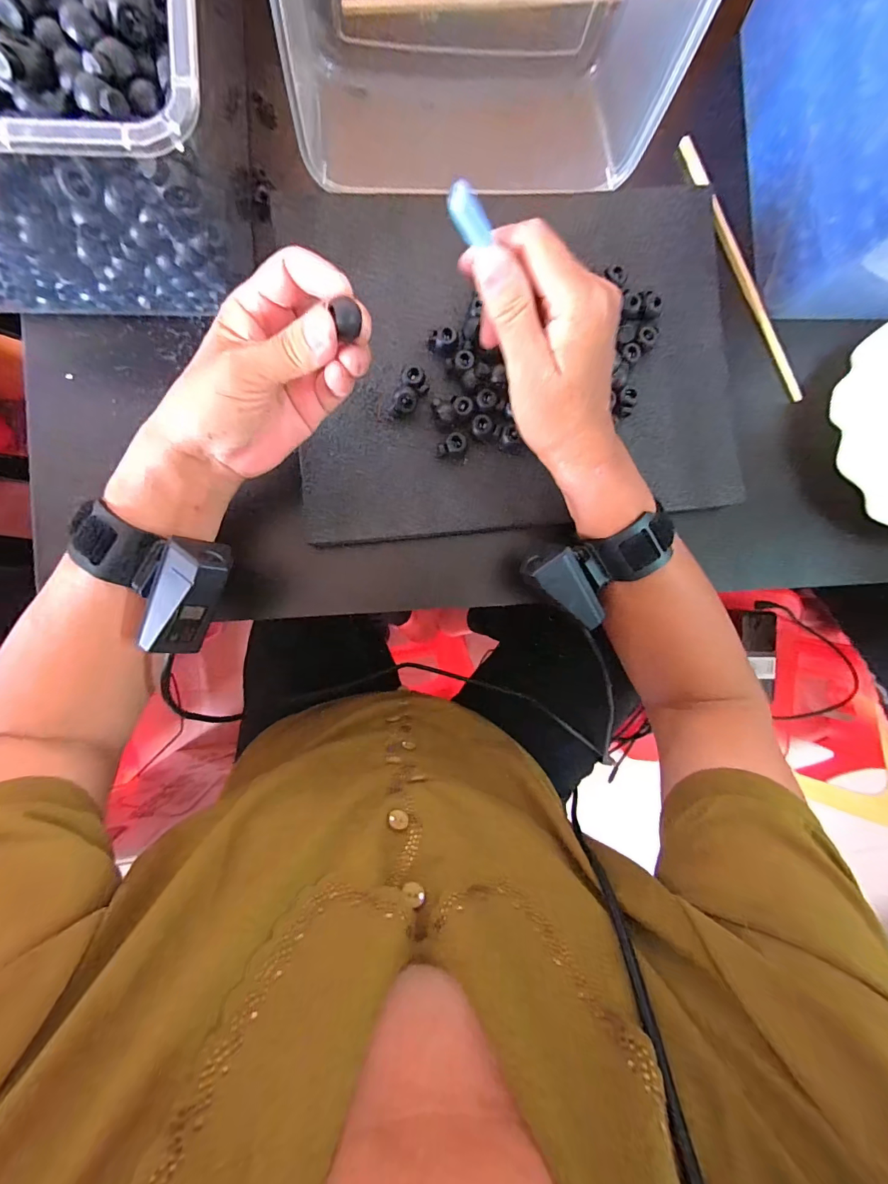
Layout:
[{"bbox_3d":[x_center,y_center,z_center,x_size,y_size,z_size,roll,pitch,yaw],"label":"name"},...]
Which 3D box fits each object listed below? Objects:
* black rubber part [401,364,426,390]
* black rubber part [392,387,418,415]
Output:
[{"bbox_3d":[-0.022,-0.153,0.309,0.016,0.010,0.017,0,90,-6],"label":"black rubber part"},{"bbox_3d":[-0.027,-0.136,0.307,0.016,0.013,0.018,9,89,-6],"label":"black rubber part"}]

